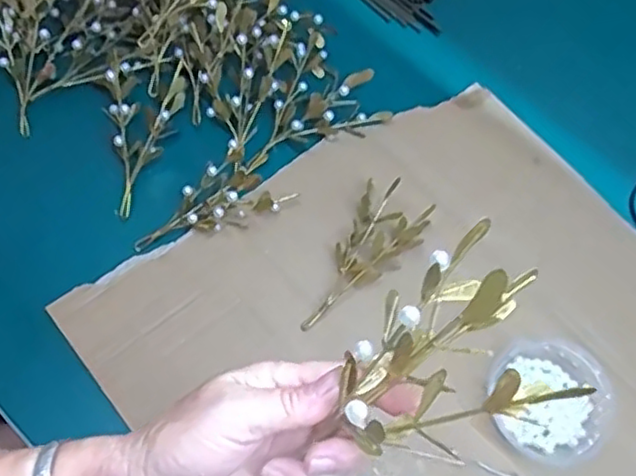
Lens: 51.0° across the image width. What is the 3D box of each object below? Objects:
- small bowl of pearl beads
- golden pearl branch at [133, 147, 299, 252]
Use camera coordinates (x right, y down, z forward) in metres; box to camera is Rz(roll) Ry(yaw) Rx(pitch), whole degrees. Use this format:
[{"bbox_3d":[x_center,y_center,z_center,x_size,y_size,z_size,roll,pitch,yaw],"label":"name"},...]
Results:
[{"bbox_3d":[0.214,0.144,0.603,0.110,0.025,0.112,0,72,0],"label":"small bowl of pearl beads"},{"bbox_3d":[-0.105,-0.034,0.651,0.163,0.050,0.066,-32,75,-10],"label":"golden pearl branch"}]

